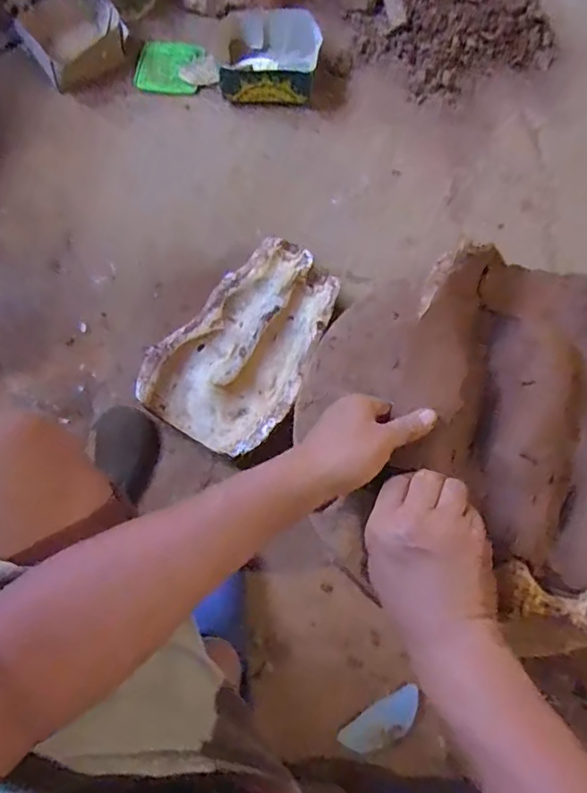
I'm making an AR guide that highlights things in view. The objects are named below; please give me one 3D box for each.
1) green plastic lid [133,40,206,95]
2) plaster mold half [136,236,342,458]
[{"bbox_3d":[-0.257,-0.686,1.091,0.136,0.007,0.139,-1,72,2],"label":"green plastic lid"},{"bbox_3d":[-0.072,-0.088,0.844,0.224,0.083,0.347,28,76,10],"label":"plaster mold half"}]

